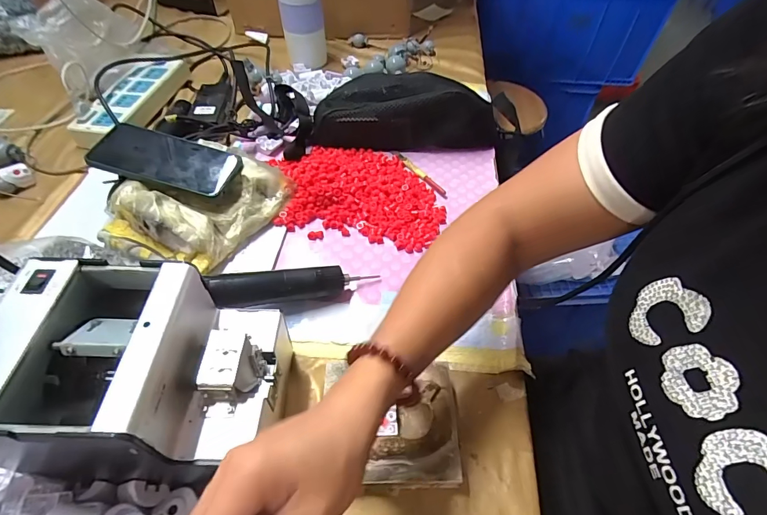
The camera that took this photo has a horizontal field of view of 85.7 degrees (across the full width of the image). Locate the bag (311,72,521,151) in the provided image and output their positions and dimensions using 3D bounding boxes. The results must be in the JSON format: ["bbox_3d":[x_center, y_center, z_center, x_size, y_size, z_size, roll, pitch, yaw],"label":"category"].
[{"bbox_3d":[0.036,-0.229,0.632,0.282,0.069,0.115,1,52,0],"label":"bag"}]

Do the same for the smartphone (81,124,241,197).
[{"bbox_3d":[-0.271,-0.125,0.518,0.167,0.016,0.082,16,53,0],"label":"smartphone"}]

